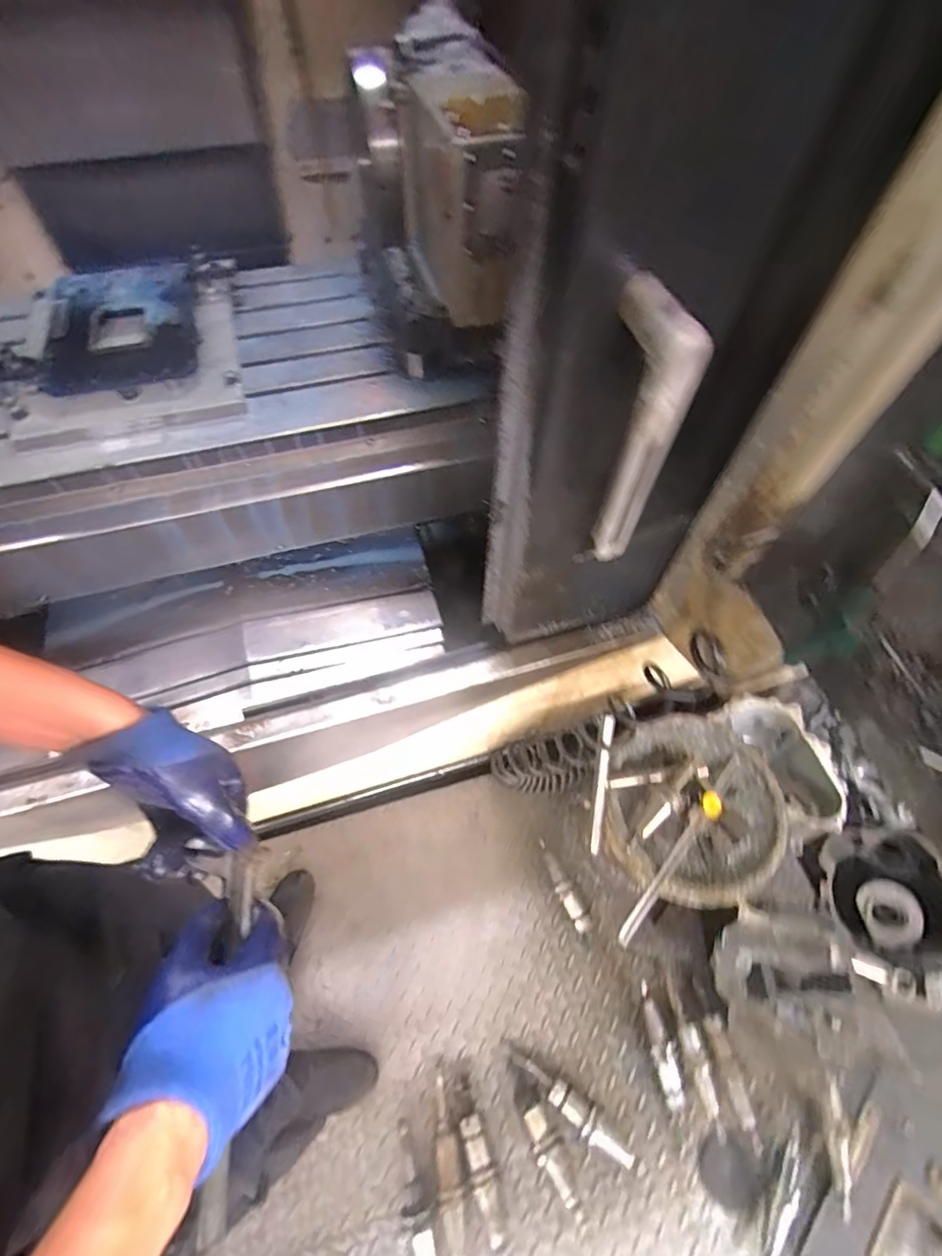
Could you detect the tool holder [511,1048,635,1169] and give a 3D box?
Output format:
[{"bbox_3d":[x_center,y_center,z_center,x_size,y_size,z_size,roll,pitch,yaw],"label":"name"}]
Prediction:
[{"bbox_3d":[0.182,0.868,0.944,0.247,0.050,0.050,35,65,17],"label":"tool holder"}]

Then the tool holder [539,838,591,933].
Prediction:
[{"bbox_3d":[0.200,0.557,1.134,0.044,0.035,0.189,-23,63,-14],"label":"tool holder"}]

